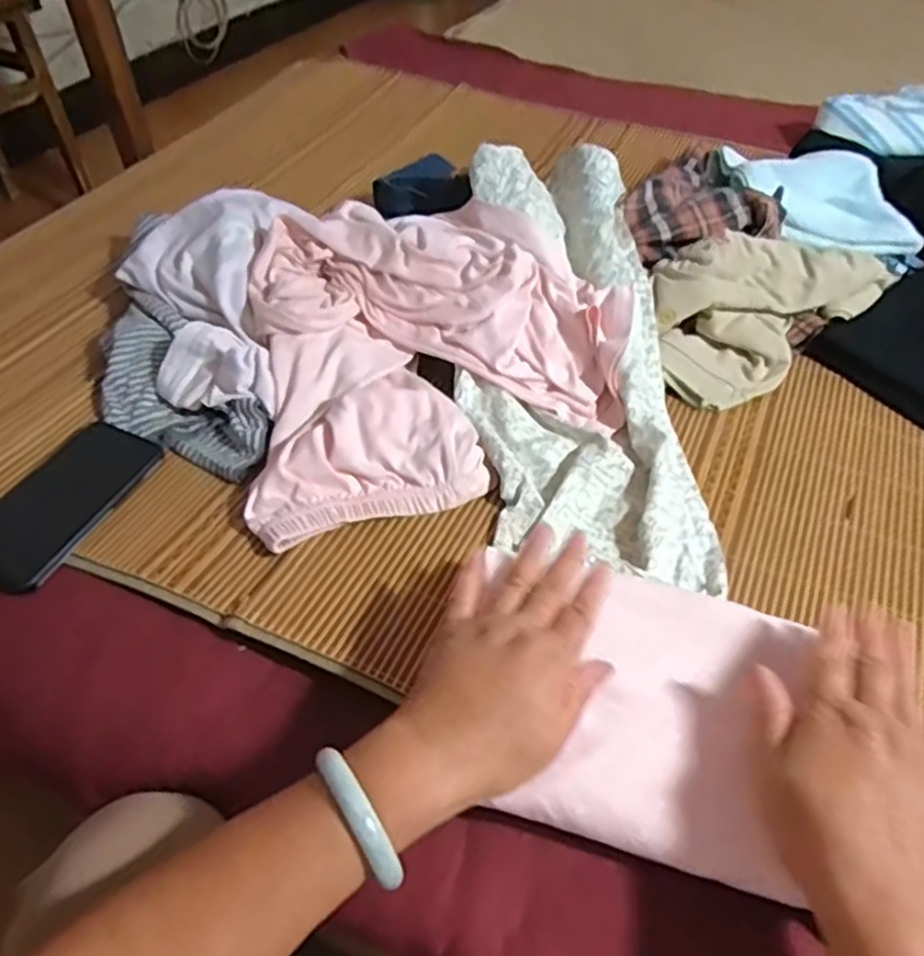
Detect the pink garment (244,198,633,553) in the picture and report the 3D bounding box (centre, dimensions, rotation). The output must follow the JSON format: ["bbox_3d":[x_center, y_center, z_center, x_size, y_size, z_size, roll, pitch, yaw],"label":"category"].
[{"bbox_3d":[-0.024,-0.127,0.678,0.358,0.082,0.357,-10,49,-9],"label":"pink garment"}]

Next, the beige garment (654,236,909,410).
[{"bbox_3d":[0.306,-0.195,0.759,0.302,0.078,0.160,-32,56,-26],"label":"beige garment"}]

